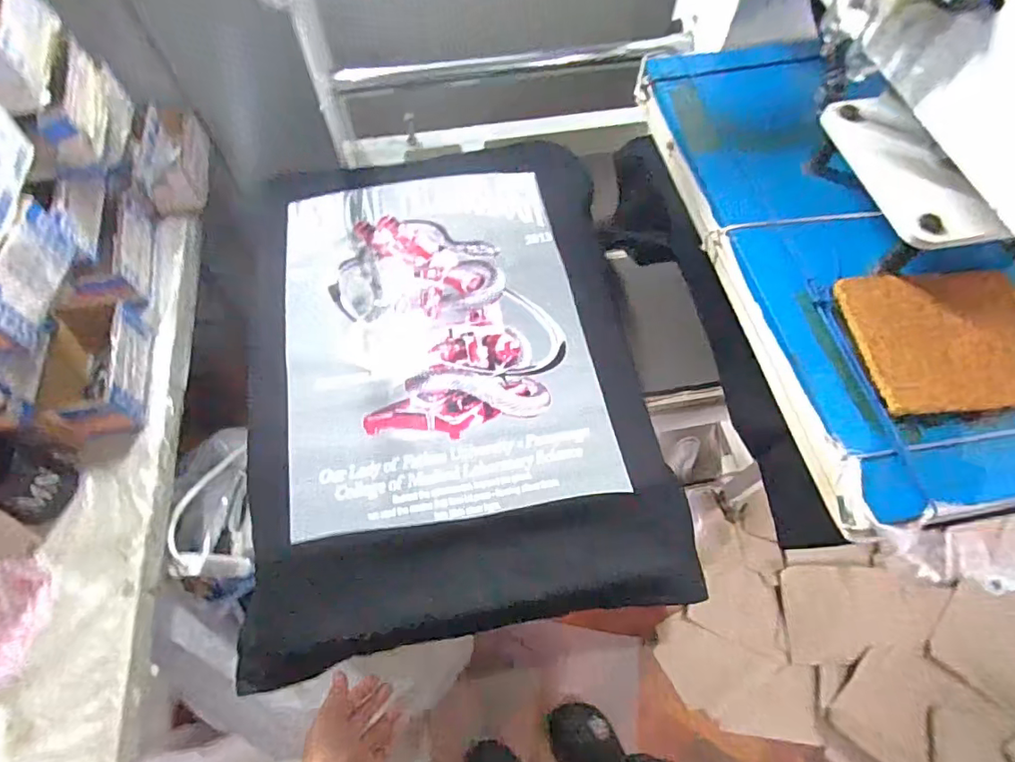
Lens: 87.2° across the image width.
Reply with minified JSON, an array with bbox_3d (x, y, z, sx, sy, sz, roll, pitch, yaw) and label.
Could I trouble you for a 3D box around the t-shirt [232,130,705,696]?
[{"bbox_3d":[-0.070,-0.042,0.597,0.408,0.041,0.591,-9,64,-7],"label":"t-shirt"}]

